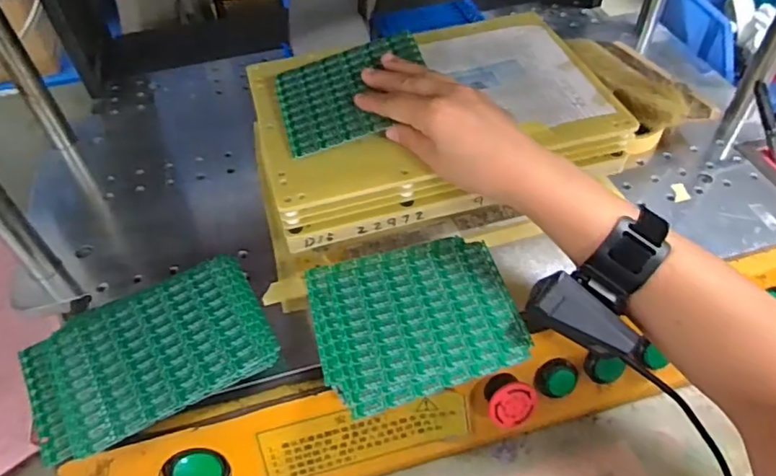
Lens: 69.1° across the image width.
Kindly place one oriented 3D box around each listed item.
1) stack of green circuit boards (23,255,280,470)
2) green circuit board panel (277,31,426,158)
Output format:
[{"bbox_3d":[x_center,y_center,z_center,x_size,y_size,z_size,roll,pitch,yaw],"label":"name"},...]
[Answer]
[{"bbox_3d":[-0.166,0.081,0.393,0.161,0.019,0.107,-26,54,-18],"label":"stack of green circuit boards"},{"bbox_3d":[-0.028,-0.121,0.462,0.122,0.004,0.096,-18,59,3],"label":"green circuit board panel"}]

